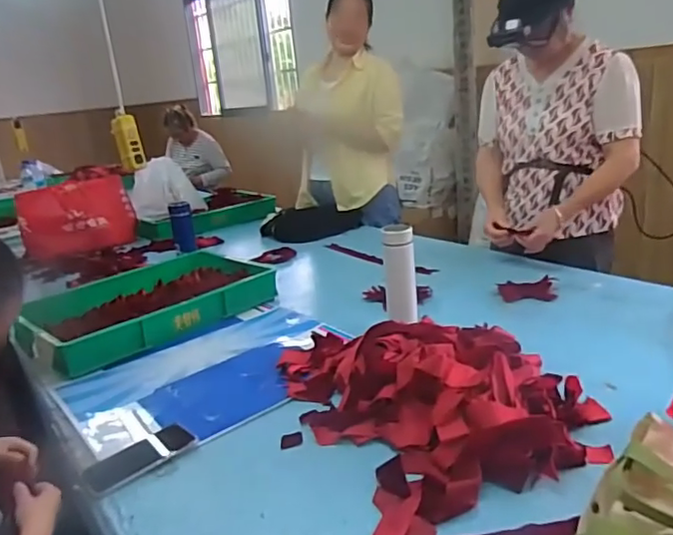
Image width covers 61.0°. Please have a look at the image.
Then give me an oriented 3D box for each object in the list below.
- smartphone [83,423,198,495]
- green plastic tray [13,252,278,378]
[{"bbox_3d":[-0.296,0.288,0.870,0.160,0.012,0.086,-19,21,-36],"label":"smartphone"},{"bbox_3d":[-0.442,0.088,1.394,0.563,0.090,0.296,-20,22,-38],"label":"green plastic tray"}]

